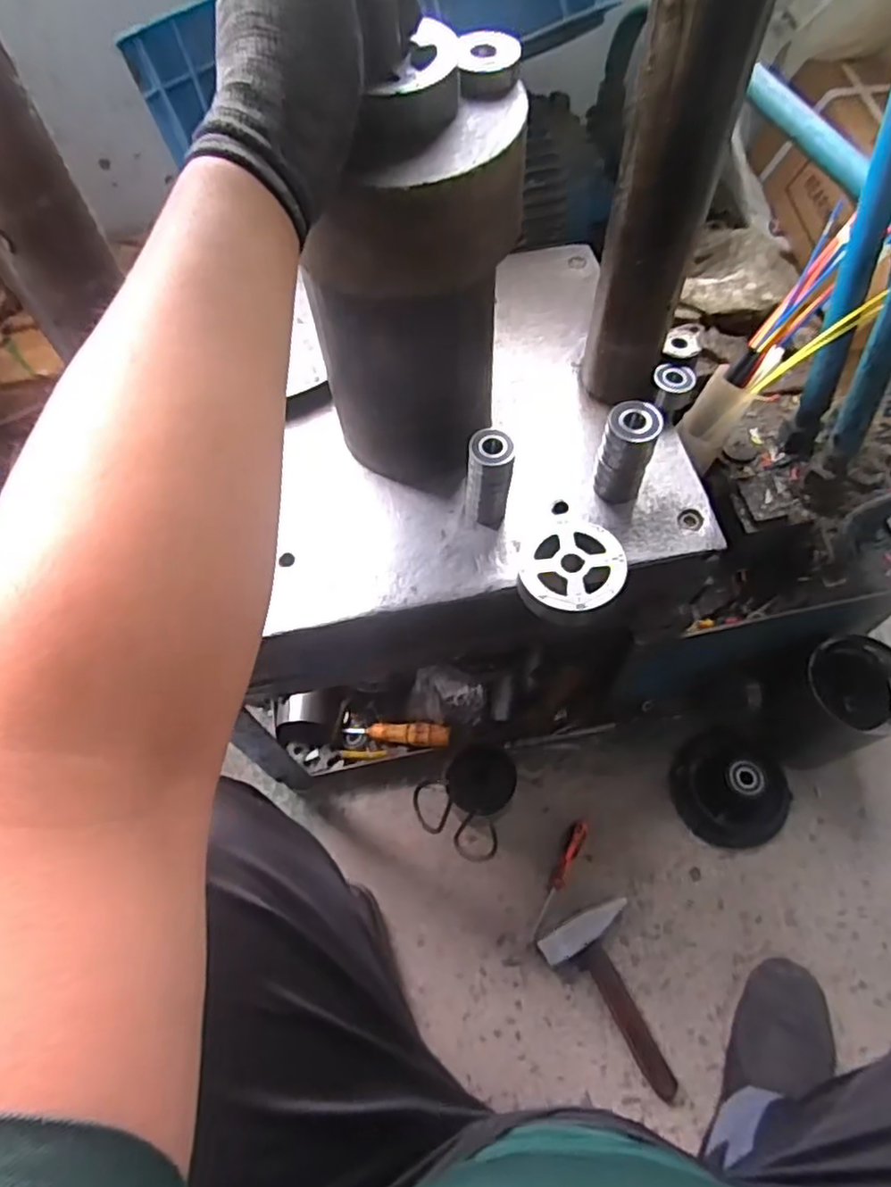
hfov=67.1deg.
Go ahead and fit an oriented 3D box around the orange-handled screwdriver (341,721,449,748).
[{"bbox_3d":[-0.066,0.185,0.884,0.153,0.025,0.027,-1,61,22],"label":"orange-handled screwdriver"}]

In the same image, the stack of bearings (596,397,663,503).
[{"bbox_3d":[0.141,-0.109,0.525,0.036,0.078,0.035,26,66,15],"label":"stack of bearings"}]

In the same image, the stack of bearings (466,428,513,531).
[{"bbox_3d":[0.033,-0.085,0.513,0.033,0.085,0.029,4,63,4],"label":"stack of bearings"}]

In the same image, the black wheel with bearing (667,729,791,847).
[{"bbox_3d":[0.363,0.242,0.840,0.137,0.065,0.140,-23,64,-10],"label":"black wheel with bearing"}]

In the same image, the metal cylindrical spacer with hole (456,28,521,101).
[{"bbox_3d":[0.024,-0.294,0.373,0.035,0.020,0.033,-1,62,2],"label":"metal cylindrical spacer with hole"}]

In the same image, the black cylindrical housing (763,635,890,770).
[{"bbox_3d":[0.462,0.134,0.811,0.104,0.178,0.115,-17,63,-7],"label":"black cylindrical housing"}]

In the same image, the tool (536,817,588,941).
[{"bbox_3d":[0.142,0.346,0.824,0.018,0.025,0.144,24,66,14],"label":"tool"}]

